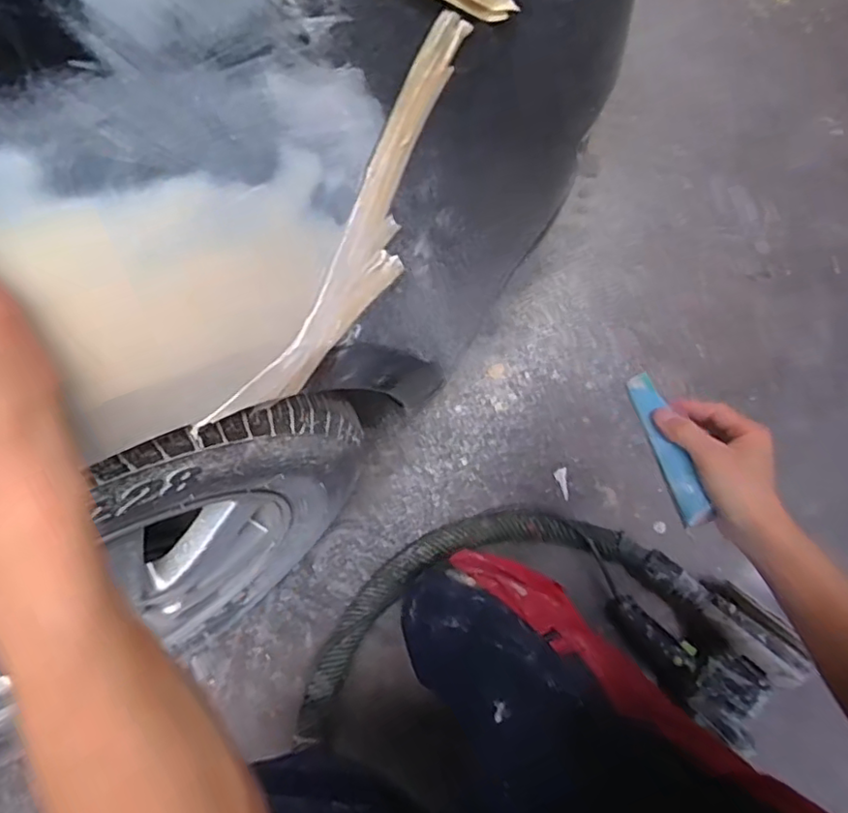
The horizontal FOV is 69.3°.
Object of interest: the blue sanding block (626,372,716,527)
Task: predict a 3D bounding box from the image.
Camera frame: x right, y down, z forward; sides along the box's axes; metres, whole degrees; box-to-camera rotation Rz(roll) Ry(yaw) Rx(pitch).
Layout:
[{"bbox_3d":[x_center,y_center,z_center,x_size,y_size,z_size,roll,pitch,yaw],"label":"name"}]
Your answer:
[{"bbox_3d":[0.217,0.037,0.549,0.021,0.027,0.139,-14,67,-4],"label":"blue sanding block"}]

